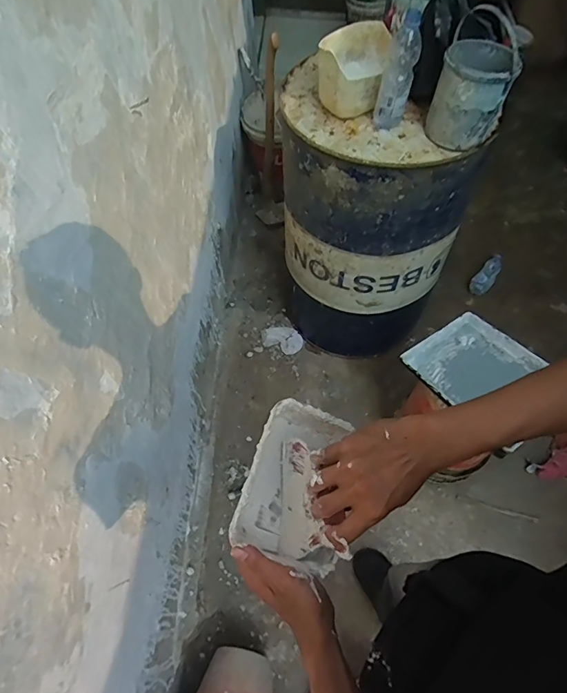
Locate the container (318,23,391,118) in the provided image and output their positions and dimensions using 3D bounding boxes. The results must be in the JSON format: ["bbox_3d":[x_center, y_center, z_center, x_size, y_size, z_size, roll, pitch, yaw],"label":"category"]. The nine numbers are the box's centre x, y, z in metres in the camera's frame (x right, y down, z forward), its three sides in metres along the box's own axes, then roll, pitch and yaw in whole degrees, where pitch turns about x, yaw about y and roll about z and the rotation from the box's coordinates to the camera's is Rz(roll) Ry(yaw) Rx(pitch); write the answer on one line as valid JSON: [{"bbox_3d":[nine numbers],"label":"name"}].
[{"bbox_3d":[0.168,-0.659,1.053,0.154,0.148,0.191,9,60,8],"label":"container"}]

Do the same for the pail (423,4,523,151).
[{"bbox_3d":[0.418,-0.580,0.945,0.149,0.214,0.163,19,62,14],"label":"pail"}]

